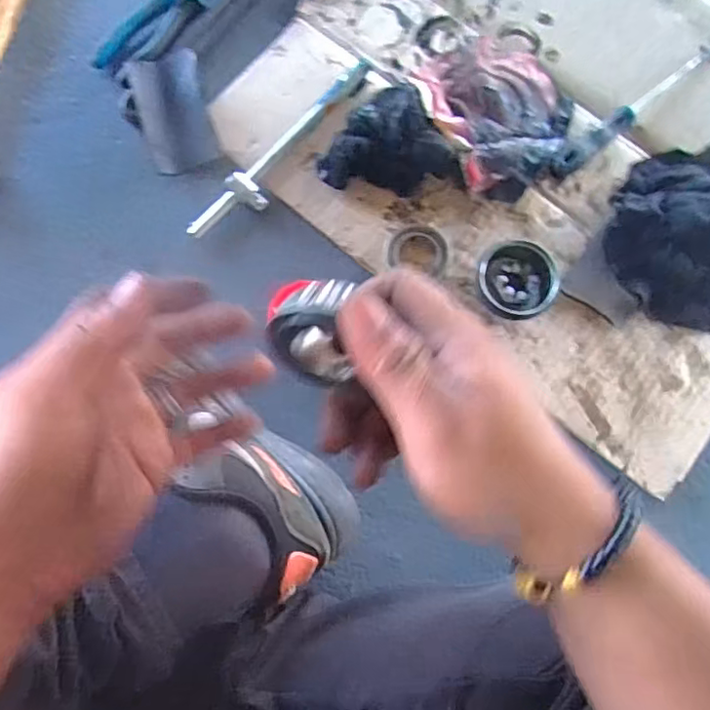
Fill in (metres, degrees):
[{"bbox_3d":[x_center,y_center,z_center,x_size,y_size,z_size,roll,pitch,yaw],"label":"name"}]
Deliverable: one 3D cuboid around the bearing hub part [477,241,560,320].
[{"bbox_3d":[0.144,-0.064,0.543,0.069,0.041,0.064,0,79,0],"label":"bearing hub part"}]

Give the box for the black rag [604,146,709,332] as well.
[{"bbox_3d":[0.327,-0.117,0.558,0.178,0.034,0.167,-36,81,-7],"label":"black rag"}]

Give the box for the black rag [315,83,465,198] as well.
[{"bbox_3d":[0.030,-0.200,0.563,0.128,0.045,0.085,-8,79,-2],"label":"black rag"}]

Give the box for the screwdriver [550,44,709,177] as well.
[{"bbox_3d":[0.276,-0.240,0.584,0.215,0.024,0.020,-37,81,-7],"label":"screwdriver"}]

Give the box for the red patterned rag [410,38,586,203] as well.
[{"bbox_3d":[0.140,-0.238,0.576,0.135,0.034,0.165,-28,80,-6],"label":"red patterned rag"}]

